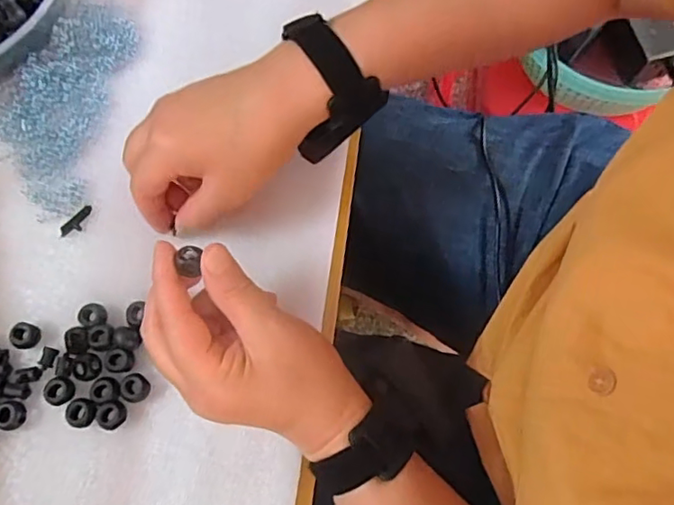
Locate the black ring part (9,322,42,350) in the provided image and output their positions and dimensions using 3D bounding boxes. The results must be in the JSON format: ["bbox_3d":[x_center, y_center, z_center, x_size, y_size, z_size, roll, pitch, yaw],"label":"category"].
[{"bbox_3d":[-0.206,0.054,0.377,0.018,0.008,0.017,0,73,1],"label":"black ring part"}]

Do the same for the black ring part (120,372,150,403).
[{"bbox_3d":[-0.127,0.085,0.363,0.017,0.005,0.017,0,73,1],"label":"black ring part"}]

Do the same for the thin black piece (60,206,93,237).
[{"bbox_3d":[-0.183,-0.021,0.406,0.011,0.004,0.027,41,78,12],"label":"thin black piece"}]

